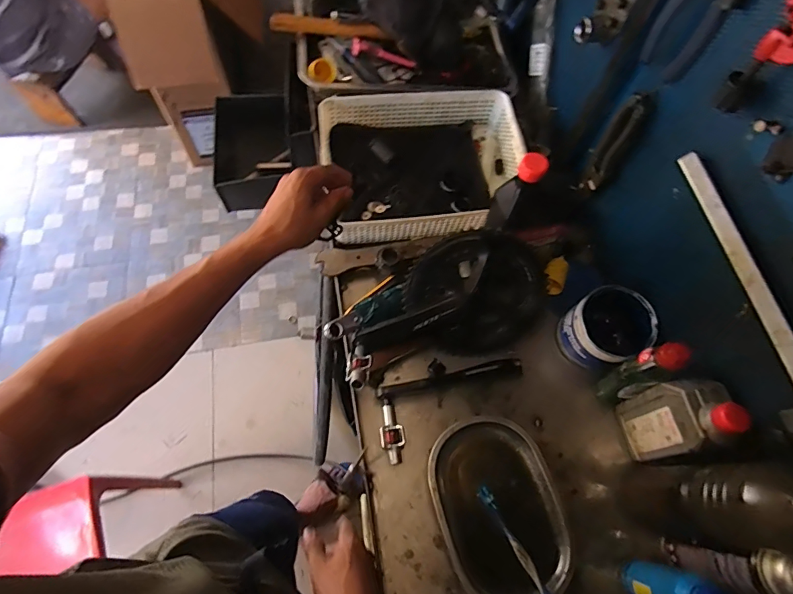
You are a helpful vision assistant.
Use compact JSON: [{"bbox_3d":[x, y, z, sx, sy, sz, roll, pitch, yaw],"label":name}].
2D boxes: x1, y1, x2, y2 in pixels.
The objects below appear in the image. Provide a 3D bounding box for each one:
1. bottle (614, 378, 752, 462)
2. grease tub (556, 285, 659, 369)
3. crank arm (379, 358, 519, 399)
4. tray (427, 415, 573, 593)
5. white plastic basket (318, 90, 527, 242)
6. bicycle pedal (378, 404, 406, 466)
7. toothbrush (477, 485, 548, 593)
[{"bbox_3d":[0.342,0.152,0.544,0.049,0.184,0.082,-11,66,-8],"label":"bottle"},{"bbox_3d":[0.309,0.044,0.641,0.117,0.099,0.096,-28,69,-15],"label":"grease tub"},{"bbox_3d":[0.076,0.116,0.620,0.207,0.037,0.024,-9,66,-7],"label":"crank arm"},{"bbox_3d":[0.132,0.269,0.560,0.151,0.031,0.217,-17,67,-11],"label":"tray"},{"bbox_3d":[0.045,-0.220,0.744,0.330,0.084,0.243,-6,65,-6],"label":"white plastic basket"},{"bbox_3d":[-0.007,0.187,0.593,0.032,0.028,0.076,-10,66,-7],"label":"bicycle pedal"},{"bbox_3d":[0.154,0.321,0.536,0.014,0.024,0.181,-25,69,-14],"label":"toothbrush"}]

